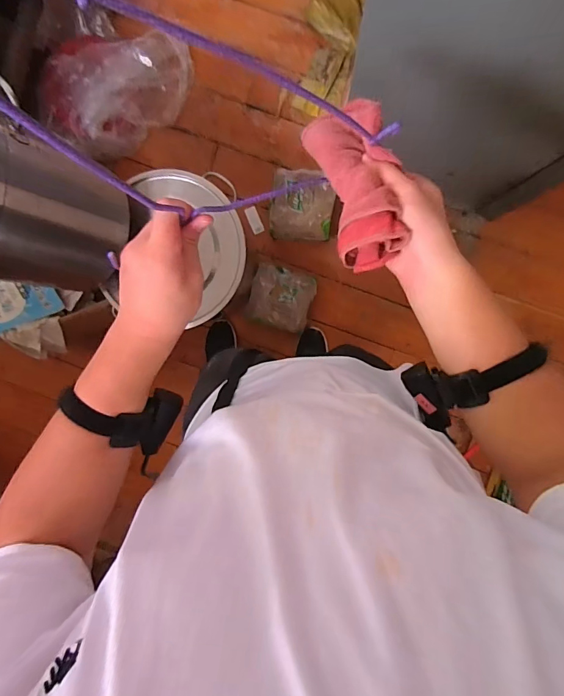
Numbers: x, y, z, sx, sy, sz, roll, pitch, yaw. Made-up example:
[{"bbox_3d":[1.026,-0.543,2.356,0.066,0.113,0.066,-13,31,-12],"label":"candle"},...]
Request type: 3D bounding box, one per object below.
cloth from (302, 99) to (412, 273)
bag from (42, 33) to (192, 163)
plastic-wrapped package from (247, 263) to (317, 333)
[{"bbox_3d":[0.079,-0.173,0.408,0.078,0.041,0.175,-14,79,6],"label":"cloth"},{"bbox_3d":[-0.568,-0.867,1.336,0.462,0.186,0.428,8,96,2],"label":"bag"},{"bbox_3d":[-0.002,-0.171,1.367,0.212,0.166,0.204,13,96,1],"label":"plastic-wrapped package"}]

